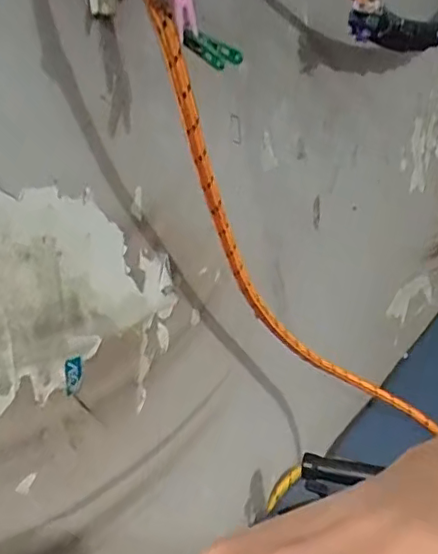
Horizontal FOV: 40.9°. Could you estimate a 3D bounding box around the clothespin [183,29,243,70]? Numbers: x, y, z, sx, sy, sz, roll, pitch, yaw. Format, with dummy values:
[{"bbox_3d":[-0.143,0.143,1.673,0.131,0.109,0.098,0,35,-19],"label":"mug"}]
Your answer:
[{"bbox_3d":[-0.007,-0.184,0.479,0.050,0.020,0.023,28,21,6],"label":"clothespin"}]

